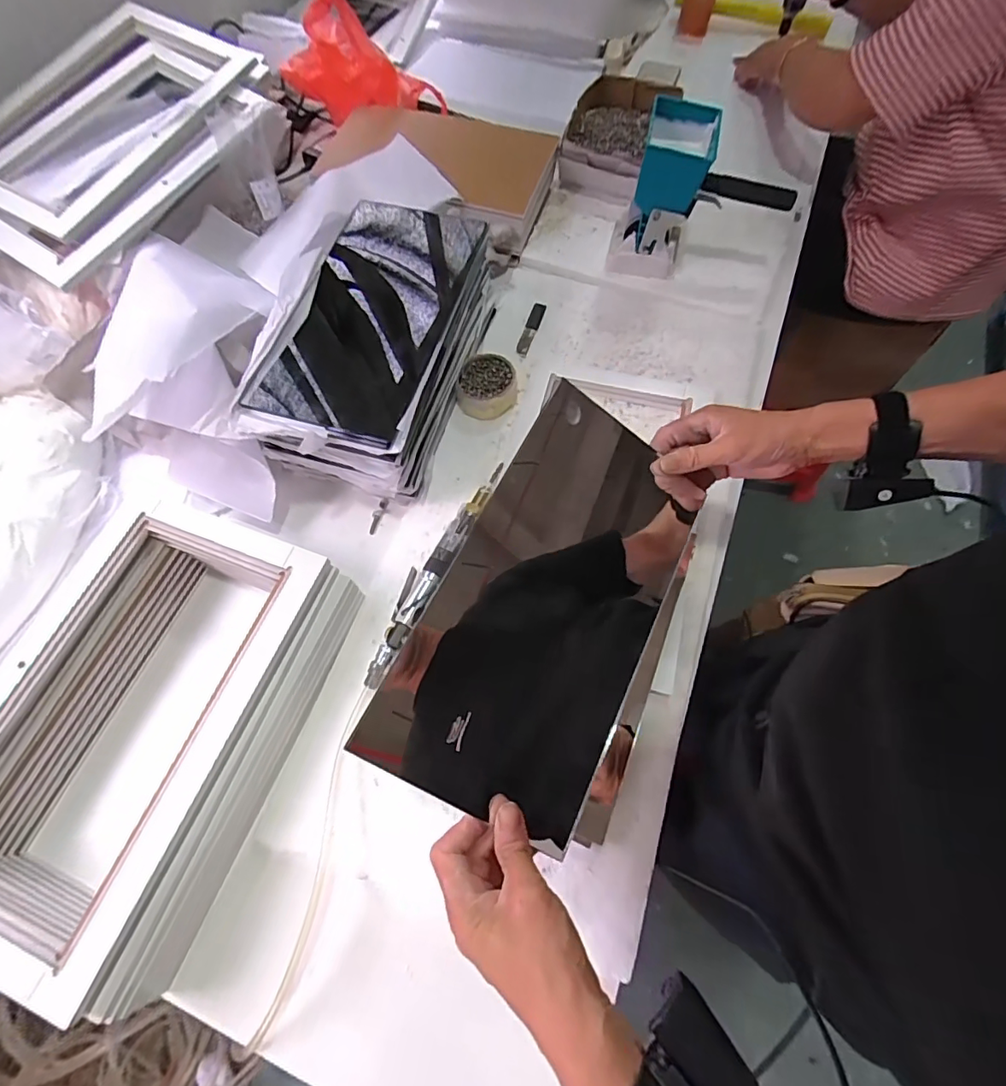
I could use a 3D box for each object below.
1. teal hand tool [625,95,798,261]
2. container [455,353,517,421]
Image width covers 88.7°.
[{"bbox_3d":[0.300,-0.514,0.746,0.208,0.162,0.117,5,68,5],"label":"teal hand tool"},{"bbox_3d":[-0.021,-0.224,0.732,0.082,0.029,0.091,6,68,5],"label":"container"}]

